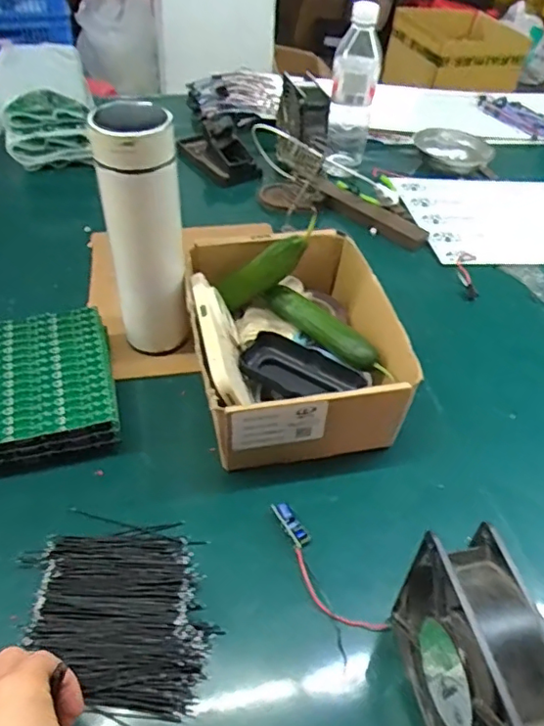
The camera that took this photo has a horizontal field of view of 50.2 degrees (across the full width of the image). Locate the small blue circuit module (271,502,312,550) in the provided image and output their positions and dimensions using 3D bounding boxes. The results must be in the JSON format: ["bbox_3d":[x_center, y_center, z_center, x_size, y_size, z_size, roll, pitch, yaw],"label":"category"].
[{"bbox_3d":[0.015,0.126,0.454,0.014,0.007,0.038,-27,67,-27],"label":"small blue circuit module"}]

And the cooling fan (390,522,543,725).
[{"bbox_3d":[0.116,0.177,0.333,0.045,0.119,0.118,-6,46,-10],"label":"cooling fan"}]

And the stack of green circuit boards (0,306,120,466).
[{"bbox_3d":[-0.210,0.020,0.522,0.129,0.043,0.147,-10,47,-14],"label":"stack of green circuit boards"}]

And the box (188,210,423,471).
[{"bbox_3d":[0.017,-0.023,0.542,0.173,0.094,0.221,-6,46,-10],"label":"box"}]

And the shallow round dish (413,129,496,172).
[{"bbox_3d":[0.291,-0.342,0.940,0.111,0.034,0.092,-12,47,-15],"label":"shallow round dish"}]

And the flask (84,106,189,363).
[{"bbox_3d":[-0.114,-0.106,0.525,0.066,0.225,0.059,-9,46,-12],"label":"flask"}]

